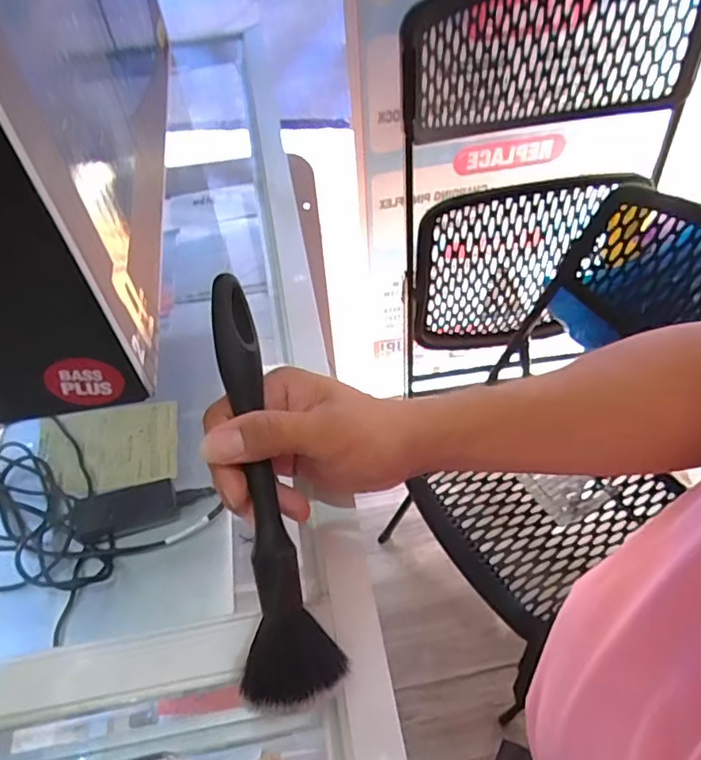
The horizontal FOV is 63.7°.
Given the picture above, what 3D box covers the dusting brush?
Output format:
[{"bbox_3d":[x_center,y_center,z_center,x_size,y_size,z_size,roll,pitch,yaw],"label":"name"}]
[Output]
[{"bbox_3d":[-0.045,0.049,0.287,0.043,0.026,0.208,-10,84,-4],"label":"dusting brush"}]

